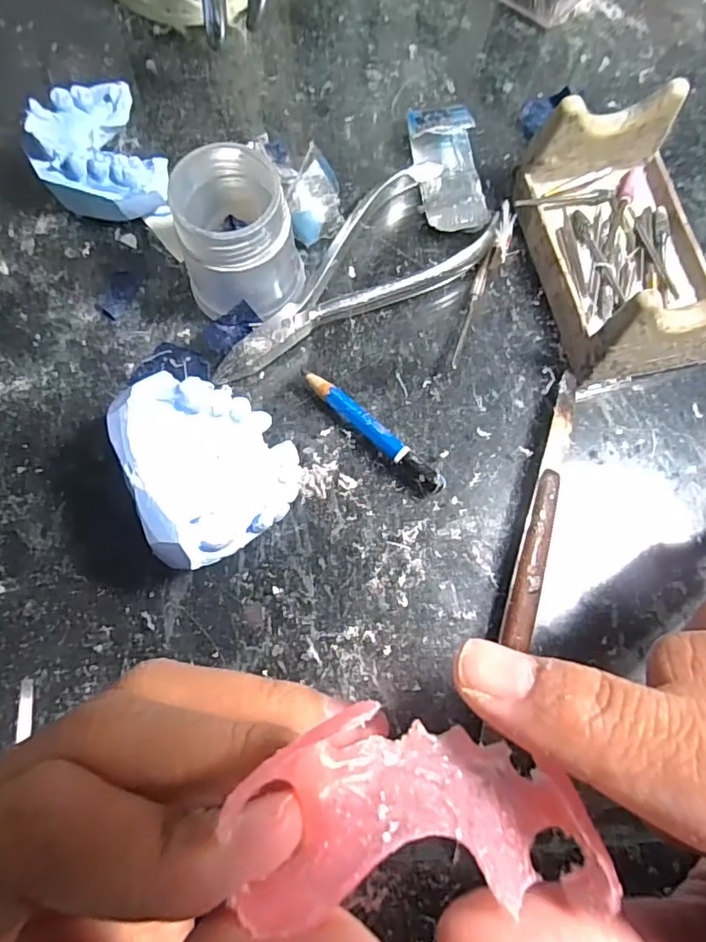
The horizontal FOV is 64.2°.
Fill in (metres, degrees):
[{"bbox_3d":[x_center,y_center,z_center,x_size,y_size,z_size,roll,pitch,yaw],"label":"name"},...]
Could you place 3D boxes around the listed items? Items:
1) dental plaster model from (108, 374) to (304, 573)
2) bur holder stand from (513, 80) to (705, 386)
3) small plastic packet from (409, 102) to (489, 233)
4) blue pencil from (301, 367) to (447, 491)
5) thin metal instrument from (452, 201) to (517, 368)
[{"bbox_3d":[-0.045,-0.001,0.188,0.049,0.041,0.060,-24,78,-7],"label":"dental plaster model"},{"bbox_3d":[0.107,-0.088,0.213,0.060,0.044,0.093,-13,77,-5],"label":"bur holder stand"},{"bbox_3d":[0.041,-0.126,0.237,0.028,0.014,0.055,-6,76,-3],"label":"small plastic packet"},{"bbox_3d":[0.007,-0.015,0.209,0.066,0.008,0.008,40,78,8],"label":"blue pencil"},{"bbox_3d":[0.054,-0.075,0.228,0.009,0.006,0.078,21,76,3],"label":"thin metal instrument"}]

